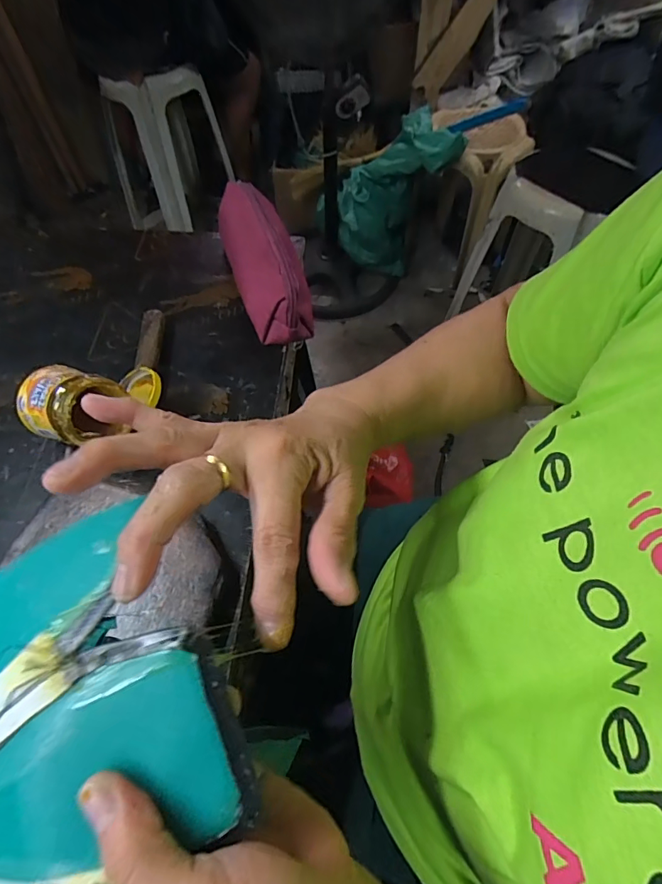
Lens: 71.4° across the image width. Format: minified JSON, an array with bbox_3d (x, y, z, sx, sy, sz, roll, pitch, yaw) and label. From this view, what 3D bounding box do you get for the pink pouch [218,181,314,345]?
[{"bbox_3d":[-0.078,-0.205,0.515,0.066,0.070,0.212,-18,56,-11],"label":"pink pouch"}]

